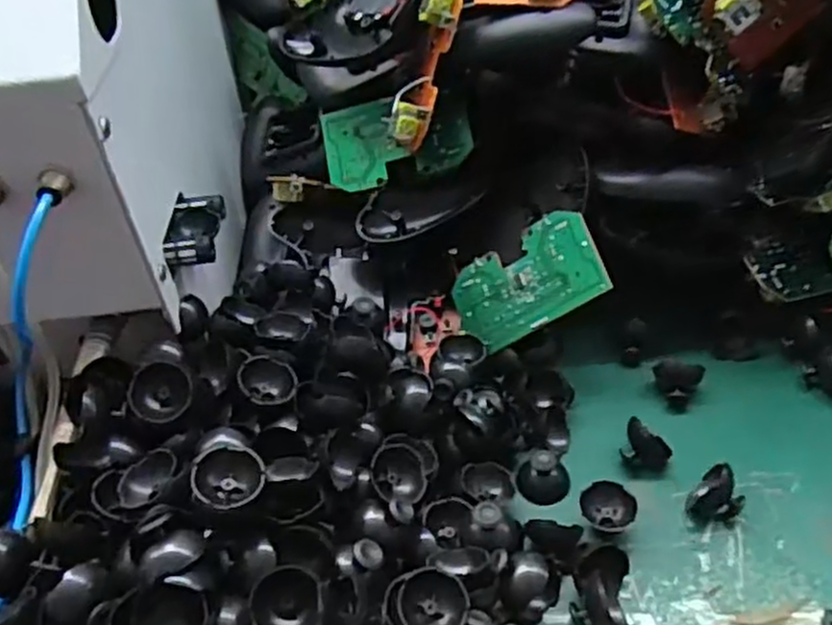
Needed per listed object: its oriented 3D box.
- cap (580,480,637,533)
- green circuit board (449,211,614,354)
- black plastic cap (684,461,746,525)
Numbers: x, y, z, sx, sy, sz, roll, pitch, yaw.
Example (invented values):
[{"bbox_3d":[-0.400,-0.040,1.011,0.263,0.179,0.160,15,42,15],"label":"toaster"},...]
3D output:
[{"bbox_3d":[0.090,0.092,0.361,0.026,0.014,0.023,11,77,9],"label":"cap"},{"bbox_3d":[0.061,-0.017,0.425,0.090,0.004,0.054,-32,66,29],"label":"green circuit board"},{"bbox_3d":[0.144,0.087,0.361,0.024,0.021,0.022,-4,41,4],"label":"black plastic cap"}]

